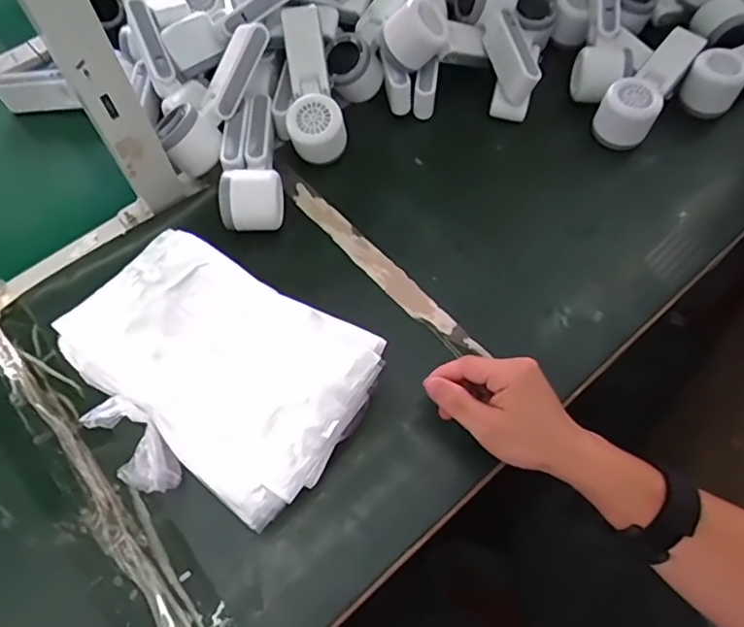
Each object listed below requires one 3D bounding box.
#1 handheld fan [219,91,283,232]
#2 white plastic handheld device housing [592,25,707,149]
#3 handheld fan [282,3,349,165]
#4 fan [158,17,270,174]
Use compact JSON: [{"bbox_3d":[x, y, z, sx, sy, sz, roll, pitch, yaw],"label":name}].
[{"bbox_3d":[-0.124,-0.158,0.582,0.056,0.054,0.163,-5,63,-4],"label":"handheld fan"},{"bbox_3d":[0.298,-0.245,0.611,0.054,0.070,0.131,33,67,15],"label":"white plastic handheld device housing"},{"bbox_3d":[-0.065,-0.246,0.603,0.061,0.043,0.171,-8,81,-5],"label":"handheld fan"},{"bbox_3d":[-0.160,-0.225,0.578,0.055,0.054,0.165,31,88,14],"label":"fan"}]

